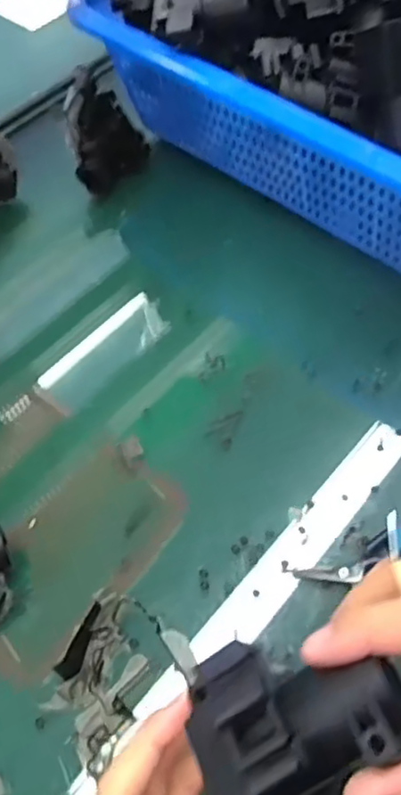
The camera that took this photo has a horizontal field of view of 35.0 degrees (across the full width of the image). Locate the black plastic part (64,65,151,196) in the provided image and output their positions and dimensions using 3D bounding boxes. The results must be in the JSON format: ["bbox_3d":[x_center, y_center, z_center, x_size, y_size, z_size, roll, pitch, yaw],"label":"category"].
[{"bbox_3d":[-0.081,-0.223,0.540,0.069,0.070,0.066,-10,59,-2],"label":"black plastic part"}]

